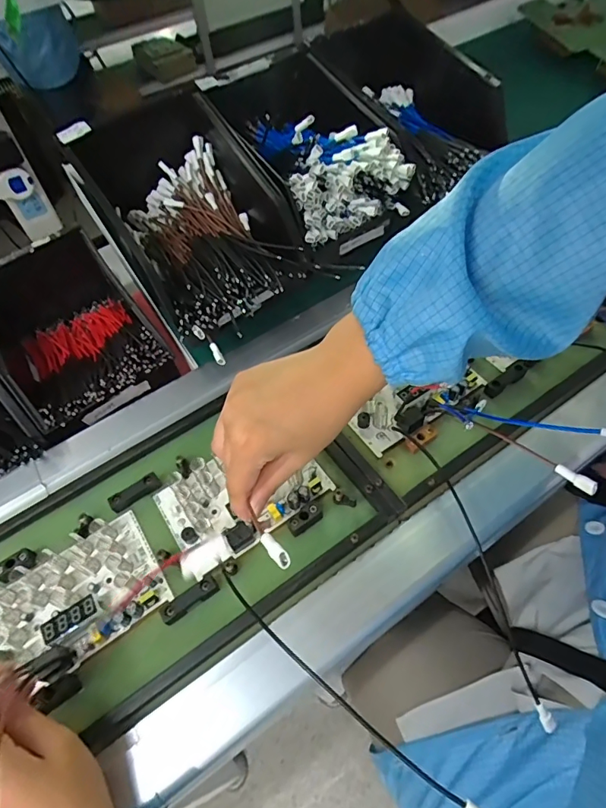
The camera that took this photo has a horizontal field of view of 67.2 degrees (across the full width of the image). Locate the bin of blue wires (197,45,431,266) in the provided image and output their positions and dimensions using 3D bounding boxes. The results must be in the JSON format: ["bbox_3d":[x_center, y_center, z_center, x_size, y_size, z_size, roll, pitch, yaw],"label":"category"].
[{"bbox_3d":[0.015,-0.300,0.538,0.164,0.106,0.262,-25,56,-13],"label":"bin of blue wires"}]

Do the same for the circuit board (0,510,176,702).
[{"bbox_3d":[-0.183,0.153,0.362,0.131,0.023,0.093,-34,63,-16],"label":"circuit board"}]

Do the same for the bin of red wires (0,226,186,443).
[{"bbox_3d":[-0.284,-0.080,0.556,0.166,0.105,0.259,-34,59,-18],"label":"bin of red wires"}]

